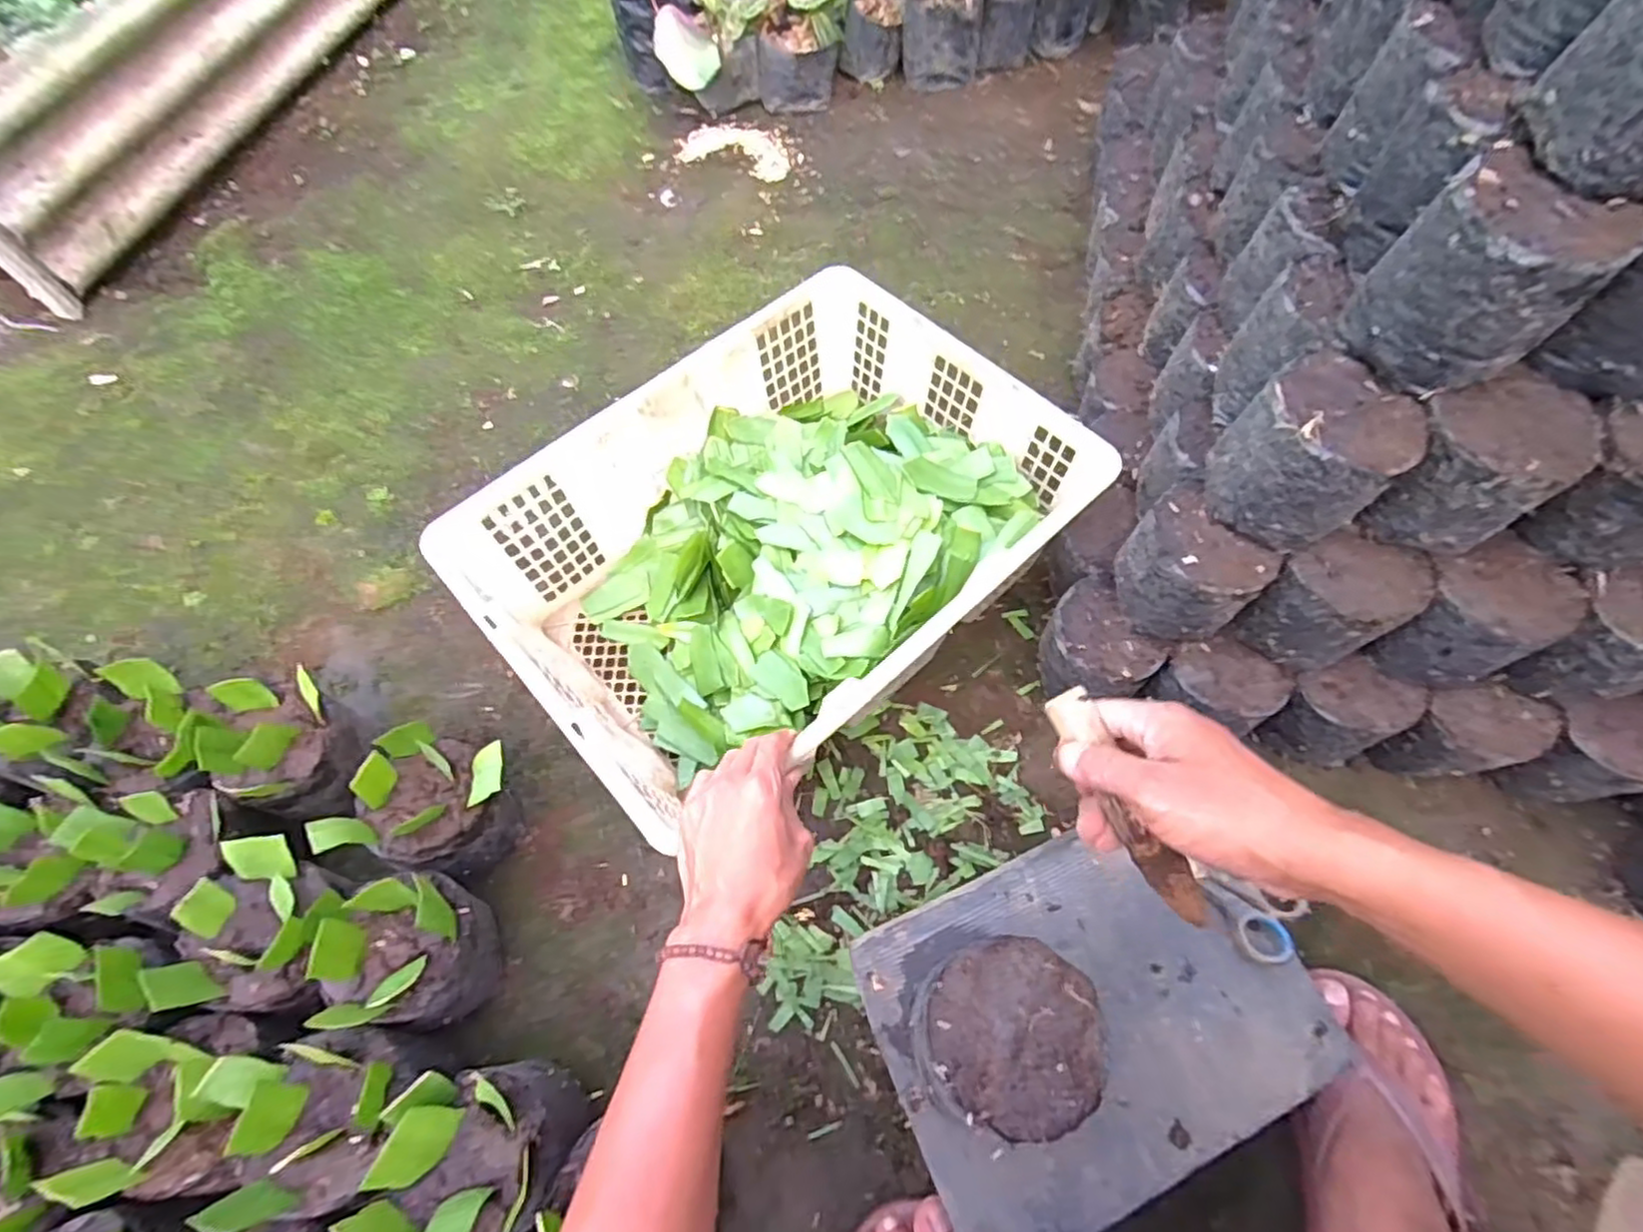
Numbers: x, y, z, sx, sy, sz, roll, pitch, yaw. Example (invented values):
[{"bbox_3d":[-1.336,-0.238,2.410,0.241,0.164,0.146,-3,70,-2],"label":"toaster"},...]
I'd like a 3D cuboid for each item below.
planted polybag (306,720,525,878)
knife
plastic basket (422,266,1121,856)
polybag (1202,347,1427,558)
[{"bbox_3d":[-0.293,0.154,0.557,0.097,0.136,0.102,14,65,9],"label":"planted polybag"},{"bbox_3d":[0.169,0.106,0.387,0.025,0.015,0.142,-27,88,-11],"label":"knife"},{"bbox_3d":[-0.039,-0.067,0.643,0.466,0.161,0.330,-37,68,-16],"label":"plastic basket"},{"bbox_3d":[0.327,-0.107,0.475,0.084,0.089,0.094,-33,67,-13],"label":"polybag"}]

